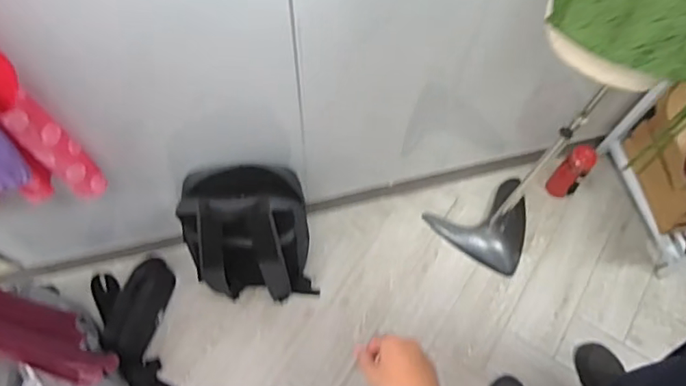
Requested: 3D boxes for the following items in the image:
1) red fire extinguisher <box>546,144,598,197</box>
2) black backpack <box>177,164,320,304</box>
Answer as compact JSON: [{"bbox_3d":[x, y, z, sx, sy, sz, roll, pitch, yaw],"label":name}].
[{"bbox_3d":[0.676,-0.054,1.595,0.081,0.201,0.086,39,70,15],"label":"red fire extinguisher"},{"bbox_3d":[-0.243,0.123,1.372,0.303,0.450,0.213,-7,66,-5],"label":"black backpack"}]

